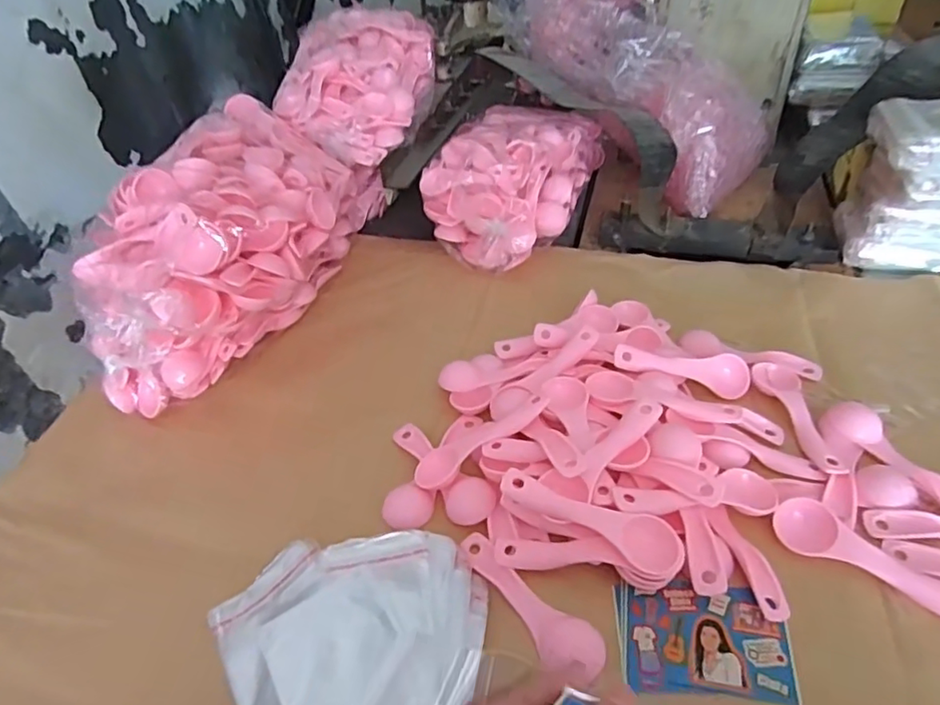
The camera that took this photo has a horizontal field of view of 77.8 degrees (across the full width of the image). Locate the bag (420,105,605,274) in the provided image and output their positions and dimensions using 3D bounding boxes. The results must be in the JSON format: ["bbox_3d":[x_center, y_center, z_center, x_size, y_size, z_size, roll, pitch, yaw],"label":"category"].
[{"bbox_3d":[0.053,-0.213,0.688,0.160,0.099,0.276,8,43,17],"label":"bag"}]

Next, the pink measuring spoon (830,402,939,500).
[{"bbox_3d":[0.291,0.076,0.393,0.032,0.017,0.108,-17,42,-11],"label":"pink measuring spoon"}]

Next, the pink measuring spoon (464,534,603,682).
[{"bbox_3d":[0.033,0.153,0.356,0.029,0.016,0.112,-35,48,-28],"label":"pink measuring spoon"}]

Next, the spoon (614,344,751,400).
[{"bbox_3d":[0.169,0.012,0.468,0.109,0.021,0.030,10,42,-2],"label":"spoon"}]

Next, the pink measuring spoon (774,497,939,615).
[{"bbox_3d":[0.243,0.123,0.349,0.110,0.012,0.035,22,49,29],"label":"pink measuring spoon"}]

